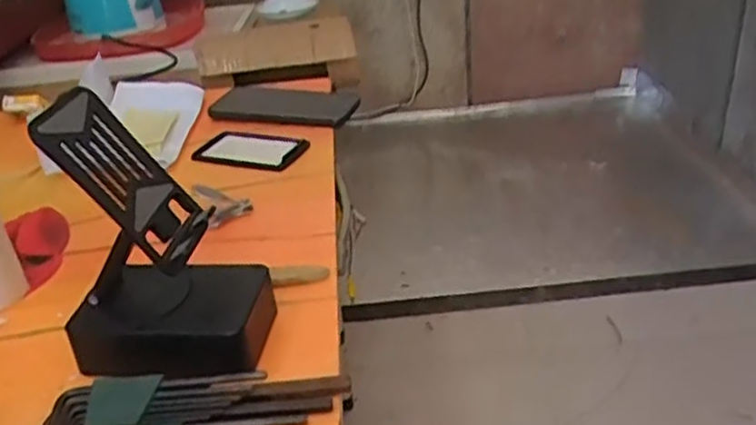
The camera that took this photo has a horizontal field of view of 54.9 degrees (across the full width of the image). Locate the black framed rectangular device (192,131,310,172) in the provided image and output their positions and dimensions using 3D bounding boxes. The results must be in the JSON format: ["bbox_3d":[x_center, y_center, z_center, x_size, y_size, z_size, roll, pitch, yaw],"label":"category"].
[{"bbox_3d":[-0.137,-0.069,0.763,0.116,0.012,0.070,4,30,16],"label":"black framed rectangular device"}]

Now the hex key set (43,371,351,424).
[{"bbox_3d":[-0.110,0.112,0.431,0.177,0.022,0.051,-11,29,-11],"label":"hex key set"}]

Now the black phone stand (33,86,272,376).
[{"bbox_3d":[-0.141,0.012,0.460,0.117,0.172,0.060,-4,28,3],"label":"black phone stand"}]

